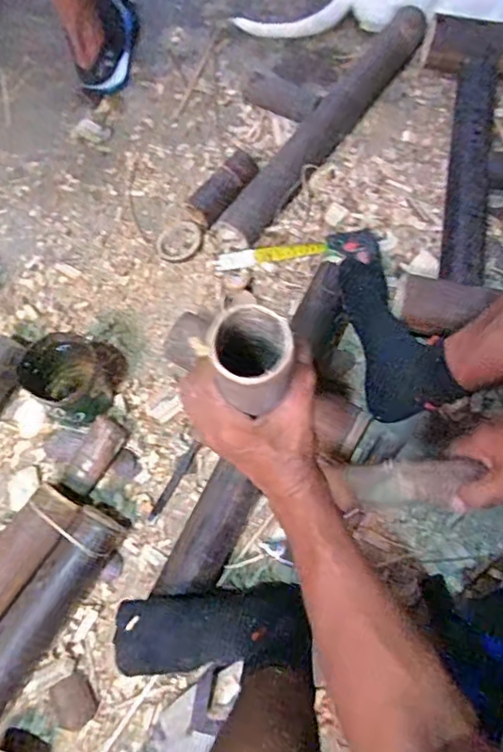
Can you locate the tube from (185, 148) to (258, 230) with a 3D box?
[{"bbox_3d":[-0.044,-0.307,0.912,0.056,0.051,0.144,41,78,14],"label":"tube"}]

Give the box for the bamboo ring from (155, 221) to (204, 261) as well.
[{"bbox_3d":[-0.118,-0.221,0.892,0.070,0.014,0.076,-1,72,2],"label":"bamboo ring"}]

